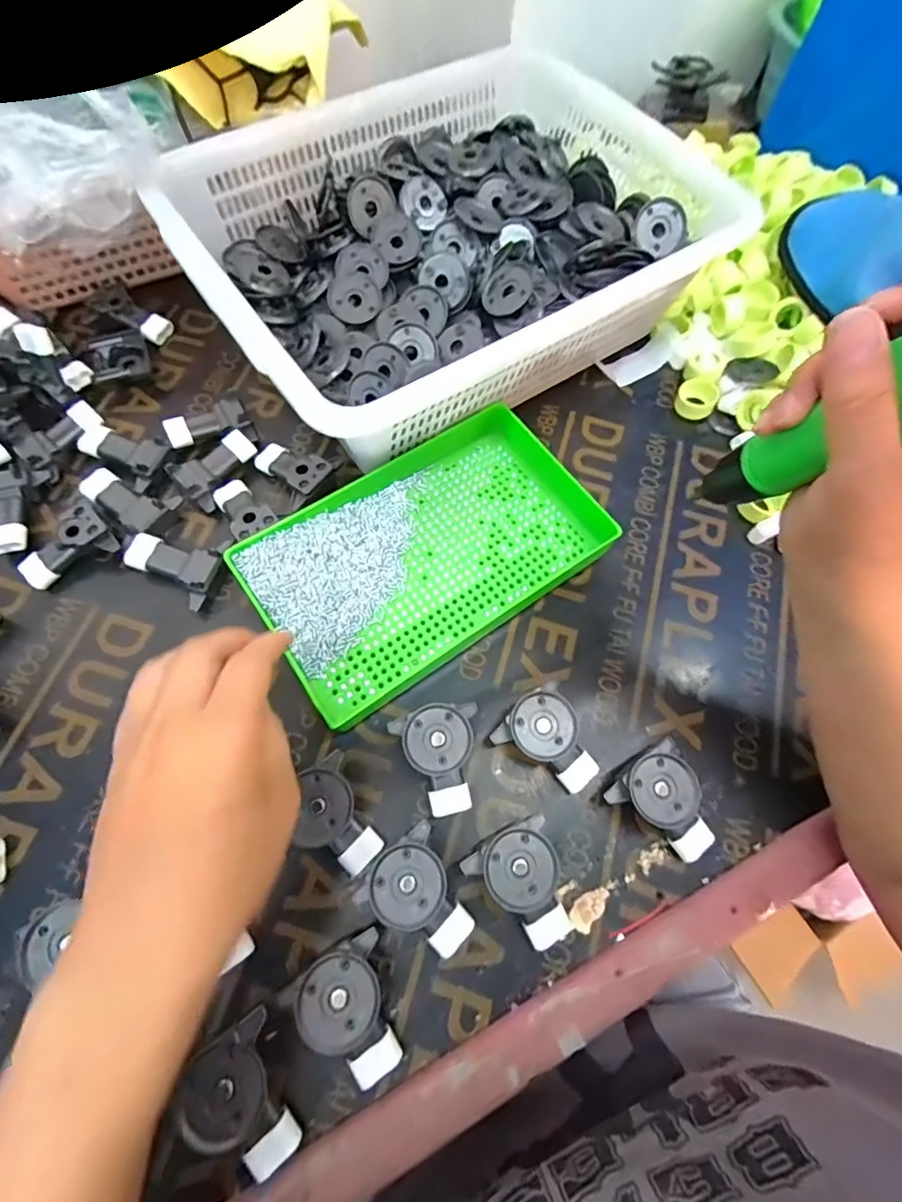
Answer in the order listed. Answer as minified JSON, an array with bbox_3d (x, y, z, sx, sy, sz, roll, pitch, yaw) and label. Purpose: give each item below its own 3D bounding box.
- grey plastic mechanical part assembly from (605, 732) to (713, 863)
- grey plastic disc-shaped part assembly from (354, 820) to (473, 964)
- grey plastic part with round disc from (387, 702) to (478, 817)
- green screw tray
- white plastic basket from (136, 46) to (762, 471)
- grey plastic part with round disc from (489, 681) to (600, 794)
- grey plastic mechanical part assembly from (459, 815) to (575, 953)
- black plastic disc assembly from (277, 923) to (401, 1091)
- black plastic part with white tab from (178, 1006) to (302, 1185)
[{"bbox_3d":[0.136,0.130,0.317,0.052,0.029,0.066,-29,72,-13],"label":"grey plastic mechanical part assembly"},{"bbox_3d":[-0.019,0.174,0.292,0.050,0.025,0.066,-33,73,-14],"label":"grey plastic disc-shaped part assembly"},{"bbox_3d":[-0.001,0.100,0.324,0.053,0.028,0.065,-22,70,-10],"label":"grey plastic part with round disc"},{"bbox_3d":[-0.020,-0.040,0.372,0.239,0.034,0.154,-34,75,-14],"label":"green screw tray"},{"bbox_3d":[-0.006,-0.294,0.418,0.390,0.101,0.298,-33,73,-14],"label":"white plastic basket"},{"bbox_3d":[0.063,0.095,0.329,0.051,0.027,0.066,-33,73,-14],"label":"grey plastic part with round disc"},{"bbox_3d":[0.043,0.171,0.296,0.051,0.028,0.068,-21,70,-10],"label":"grey plastic mechanical part assembly"},{"bbox_3d":[-0.050,0.222,0.273,0.050,0.029,0.066,-32,73,-14],"label":"black plastic disc assembly"},{"bbox_3d":[-0.108,0.255,0.256,0.041,0.033,0.066,-20,70,-10],"label":"black plastic part with white tab"}]

